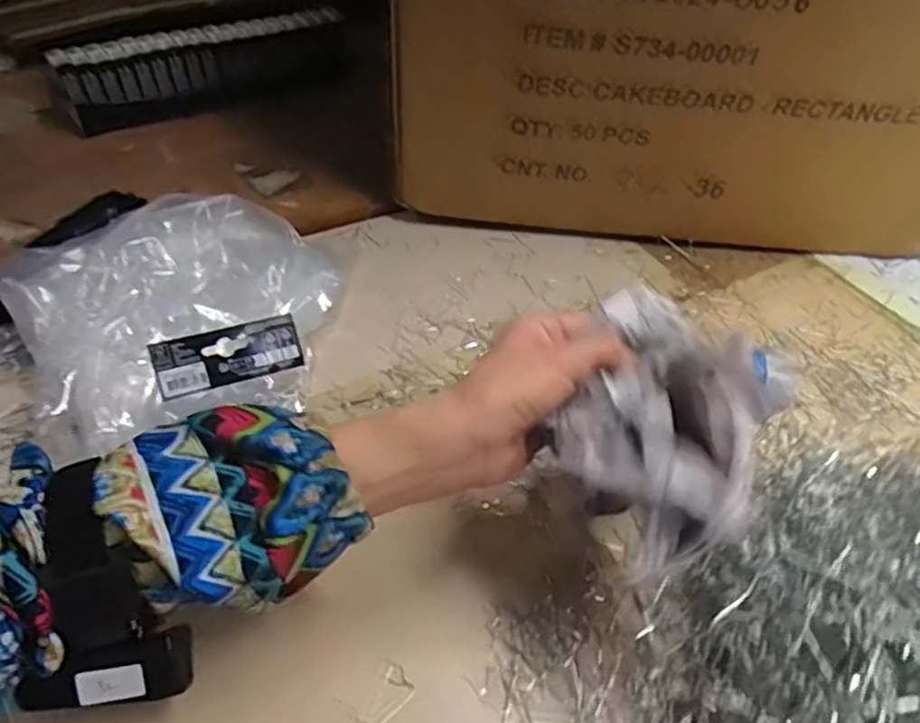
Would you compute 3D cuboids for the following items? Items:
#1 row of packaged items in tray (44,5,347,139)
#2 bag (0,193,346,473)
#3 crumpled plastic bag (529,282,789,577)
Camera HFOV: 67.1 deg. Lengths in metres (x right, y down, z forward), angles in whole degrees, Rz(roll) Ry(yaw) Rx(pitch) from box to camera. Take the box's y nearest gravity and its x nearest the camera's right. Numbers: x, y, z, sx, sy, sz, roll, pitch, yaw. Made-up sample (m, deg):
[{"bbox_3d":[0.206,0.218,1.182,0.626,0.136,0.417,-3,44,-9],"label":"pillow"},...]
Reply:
[{"bbox_3d":[-0.291,-0.340,0.806,0.328,0.077,0.072,-23,49,-24],"label":"row of packaged items in tray"},{"bbox_3d":[-0.212,-0.047,0.538,0.251,0.095,0.190,-20,48,-21],"label":"bag"},{"bbox_3d":[0.106,0.016,0.344,0.098,0.076,0.145,24,48,22],"label":"crumpled plastic bag"}]

